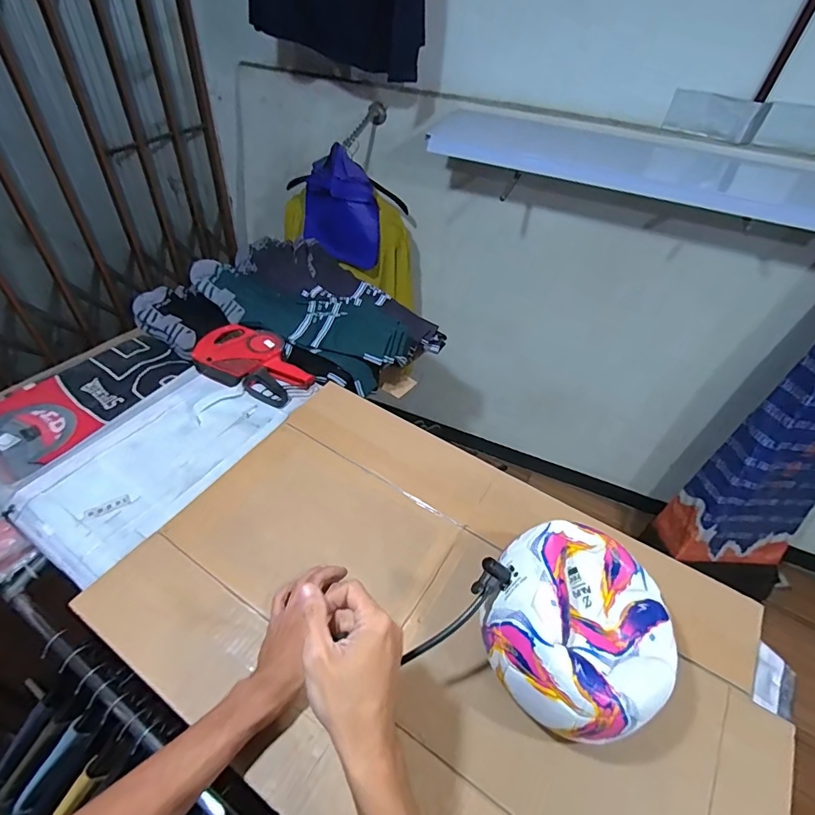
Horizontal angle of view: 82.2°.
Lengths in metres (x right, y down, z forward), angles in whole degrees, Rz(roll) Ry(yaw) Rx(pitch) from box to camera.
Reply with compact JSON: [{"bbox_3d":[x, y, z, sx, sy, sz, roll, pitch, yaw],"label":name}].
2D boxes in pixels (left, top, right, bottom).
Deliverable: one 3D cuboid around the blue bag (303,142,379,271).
[{"bbox_3d":[-0.217,-0.627,1.500,0.260,0.351,0.131,19,48,4],"label":"blue bag"}]

